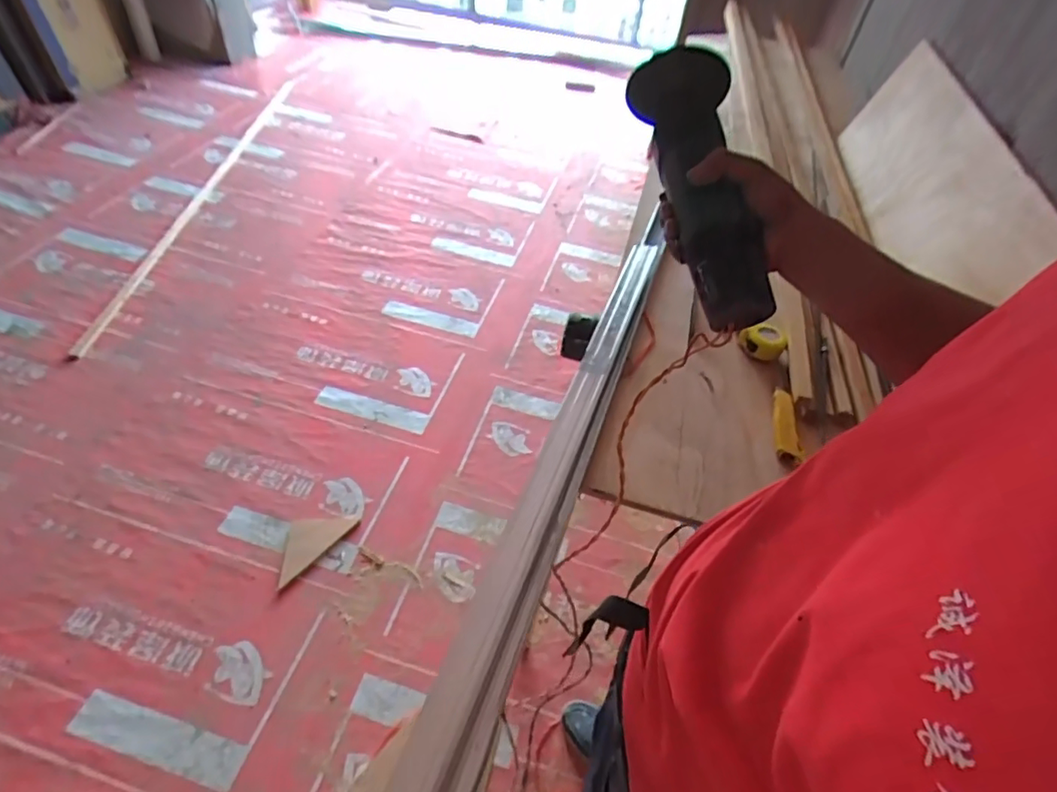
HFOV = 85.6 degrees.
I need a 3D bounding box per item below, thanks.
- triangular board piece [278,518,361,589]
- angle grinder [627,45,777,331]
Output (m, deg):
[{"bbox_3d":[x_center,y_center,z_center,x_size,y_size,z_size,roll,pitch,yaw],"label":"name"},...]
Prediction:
[{"bbox_3d":[-0.587,0.425,1.603,0.189,0.013,0.220,-6,42,-4],"label":"triangular board piece"},{"bbox_3d":[0.149,-0.190,0.509,0.077,0.080,0.273,-10,81,-14],"label":"angle grinder"}]

